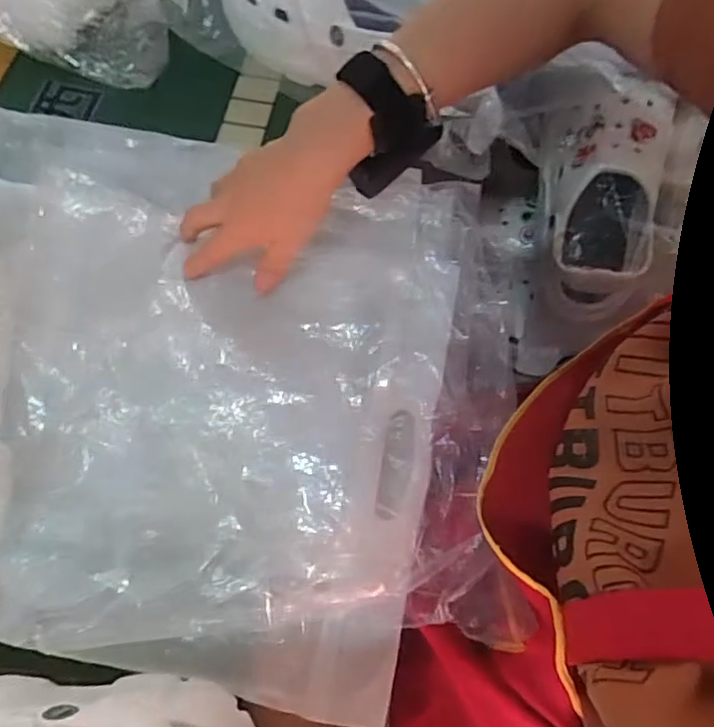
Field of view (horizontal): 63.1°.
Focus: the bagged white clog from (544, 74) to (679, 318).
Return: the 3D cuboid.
[{"bbox_3d":[0.249,-0.169,0.583,0.102,0.075,0.242,13,85,4],"label":"bagged white clog"}]

